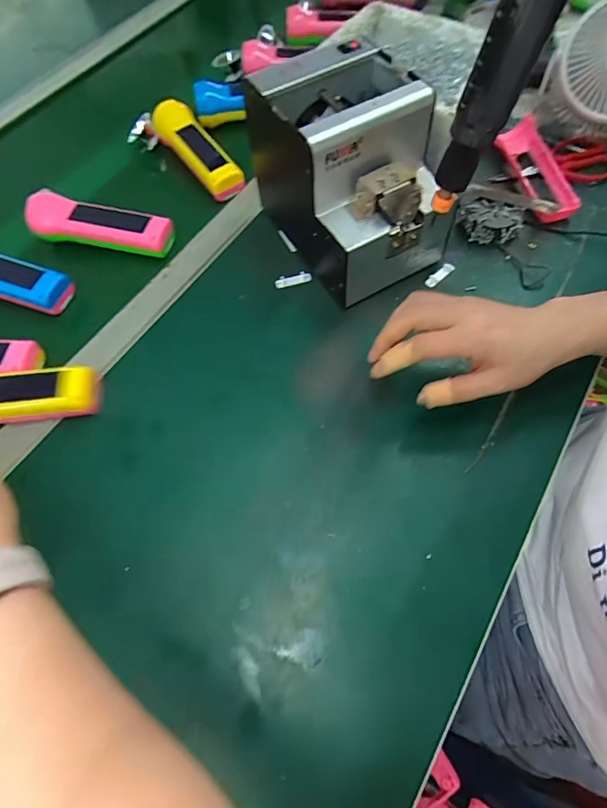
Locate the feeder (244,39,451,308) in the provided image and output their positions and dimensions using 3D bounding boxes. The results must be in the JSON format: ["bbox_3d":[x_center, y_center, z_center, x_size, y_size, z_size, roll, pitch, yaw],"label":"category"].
[{"bbox_3d":[0.035,-0.240,0.451,0.128,0.165,0.223,-27,66,-9],"label":"feeder"}]

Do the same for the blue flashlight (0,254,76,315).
[{"bbox_3d":[-0.344,-0.144,0.479,0.184,0.038,0.041,13,64,11],"label":"blue flashlight"}]

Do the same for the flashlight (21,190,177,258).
[{"bbox_3d":[-0.236,-0.207,0.507,0.167,0.042,0.041,7,63,8],"label":"flashlight"}]

